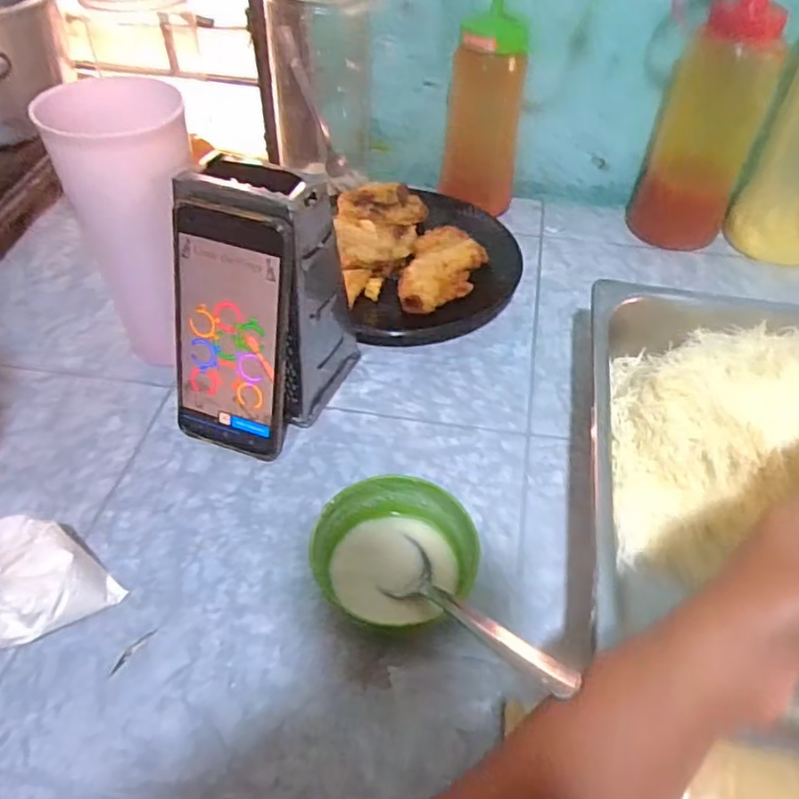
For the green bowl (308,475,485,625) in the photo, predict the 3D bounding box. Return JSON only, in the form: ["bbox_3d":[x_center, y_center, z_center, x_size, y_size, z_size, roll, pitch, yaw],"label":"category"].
[{"bbox_3d":[-0.002,0.091,0.387,0.088,0.042,0.081,1,48,-1],"label":"green bowl"}]

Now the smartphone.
[{"bbox_3d":[-0.111,-0.040,0.429,0.078,0.170,0.011,17,30,12],"label":"smartphone"}]

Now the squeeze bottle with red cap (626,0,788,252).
[{"bbox_3d":[0.272,-0.248,0.582,0.075,0.220,0.071,-17,50,-16],"label":"squeeze bottle with red cap"}]

